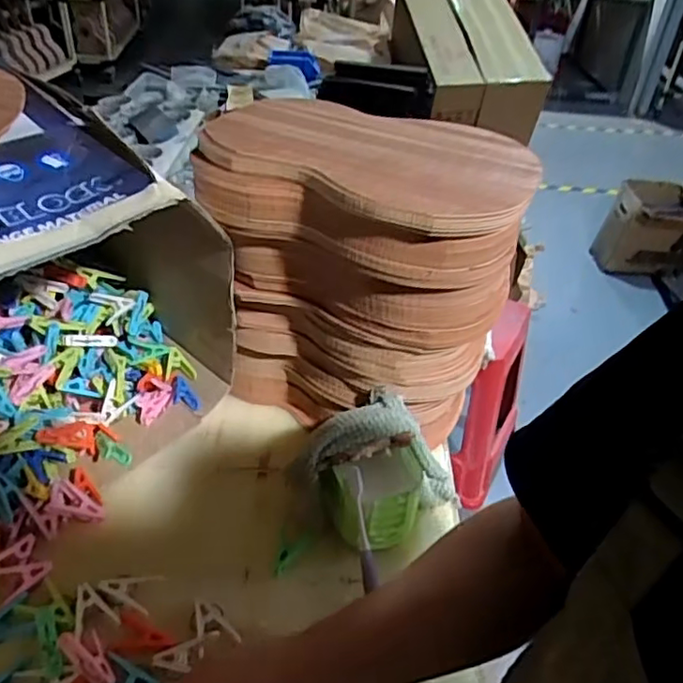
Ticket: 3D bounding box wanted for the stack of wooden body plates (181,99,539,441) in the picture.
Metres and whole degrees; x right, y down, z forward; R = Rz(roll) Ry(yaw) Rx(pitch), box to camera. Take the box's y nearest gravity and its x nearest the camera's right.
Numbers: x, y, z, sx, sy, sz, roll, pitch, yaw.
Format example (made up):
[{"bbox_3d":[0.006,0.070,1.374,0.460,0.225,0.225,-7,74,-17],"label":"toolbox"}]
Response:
[{"bbox_3d":[0.020,-0.064,0.705,0.307,0.327,0.235,19,40,17],"label":"stack of wooden body plates"}]

